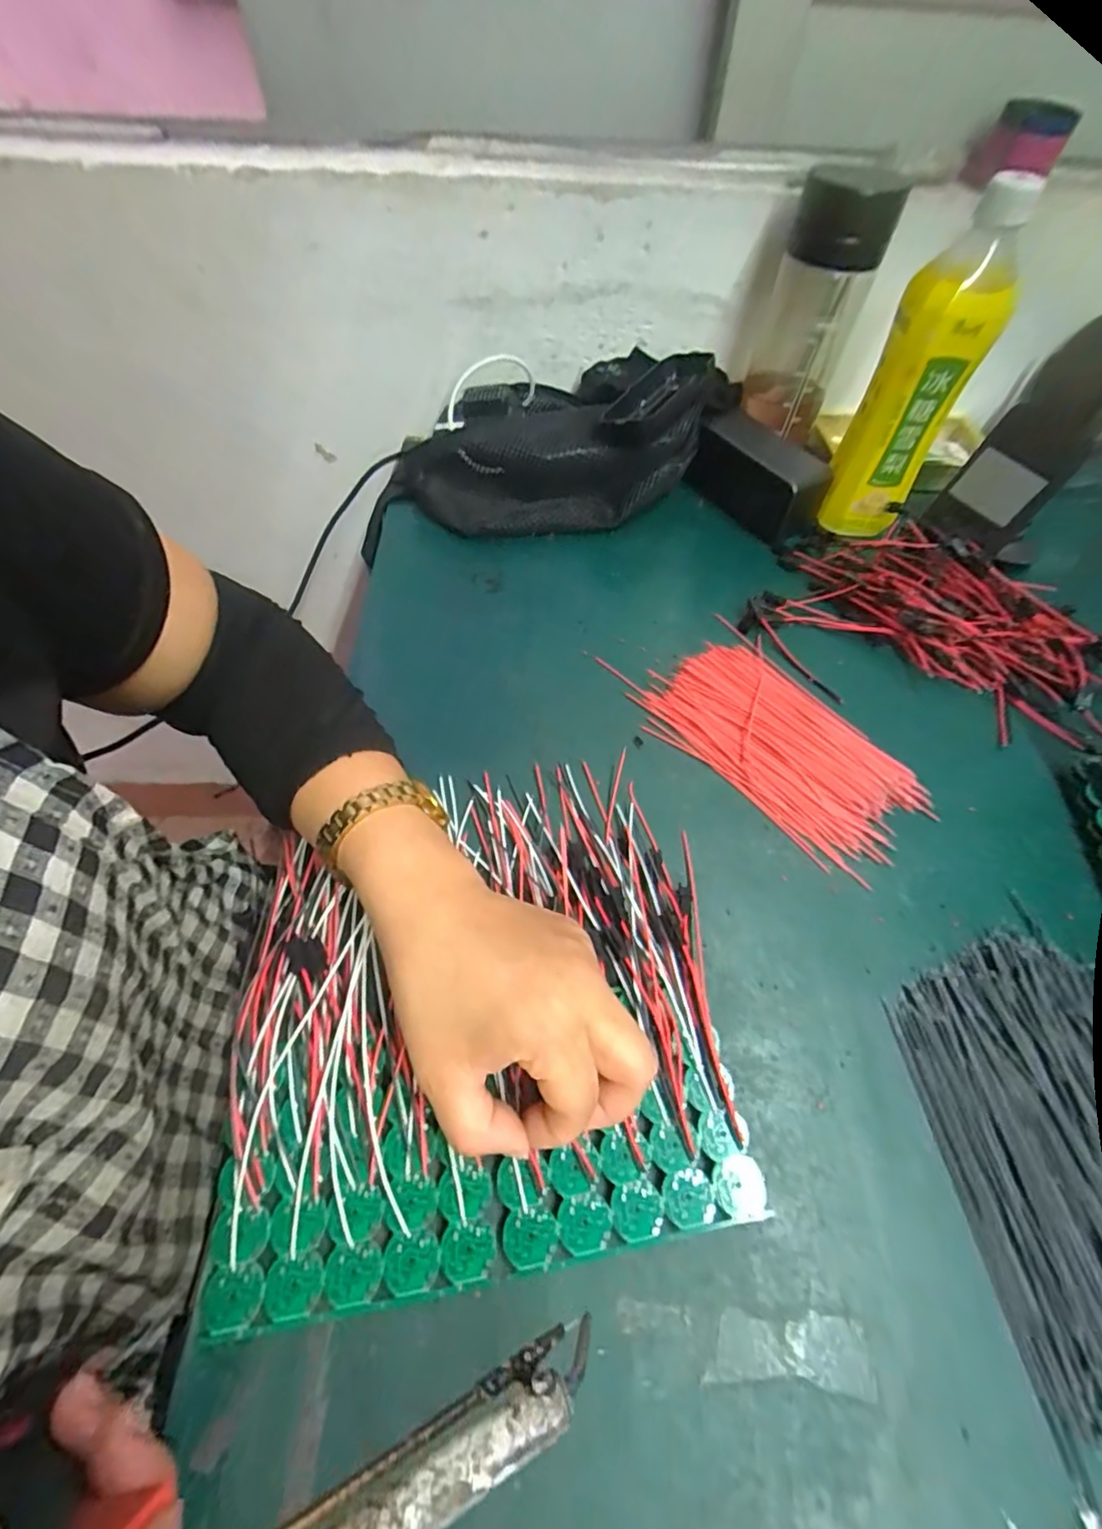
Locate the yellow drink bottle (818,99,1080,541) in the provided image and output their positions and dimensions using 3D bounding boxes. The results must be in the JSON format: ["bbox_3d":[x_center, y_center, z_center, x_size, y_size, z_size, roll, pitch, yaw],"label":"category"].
[{"bbox_3d":[0.256,-0.267,0.397,0.057,0.243,0.055,28,60,17],"label":"yellow drink bottle"}]

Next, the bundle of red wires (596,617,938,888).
[{"bbox_3d":[0.144,-0.017,0.368,0.106,0.013,0.178,-32,62,-20],"label":"bundle of red wires"}]

